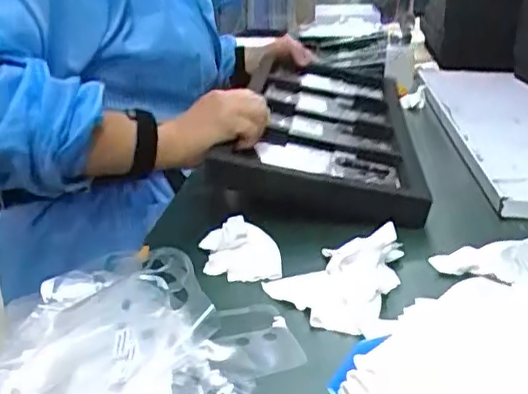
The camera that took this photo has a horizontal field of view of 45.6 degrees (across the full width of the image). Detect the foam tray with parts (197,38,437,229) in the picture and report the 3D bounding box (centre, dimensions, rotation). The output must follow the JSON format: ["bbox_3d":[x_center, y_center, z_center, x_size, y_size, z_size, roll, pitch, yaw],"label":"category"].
[{"bbox_3d":[0.090,-0.092,0.806,0.209,0.061,0.441,2,23,11],"label":"foam tray with parts"}]

